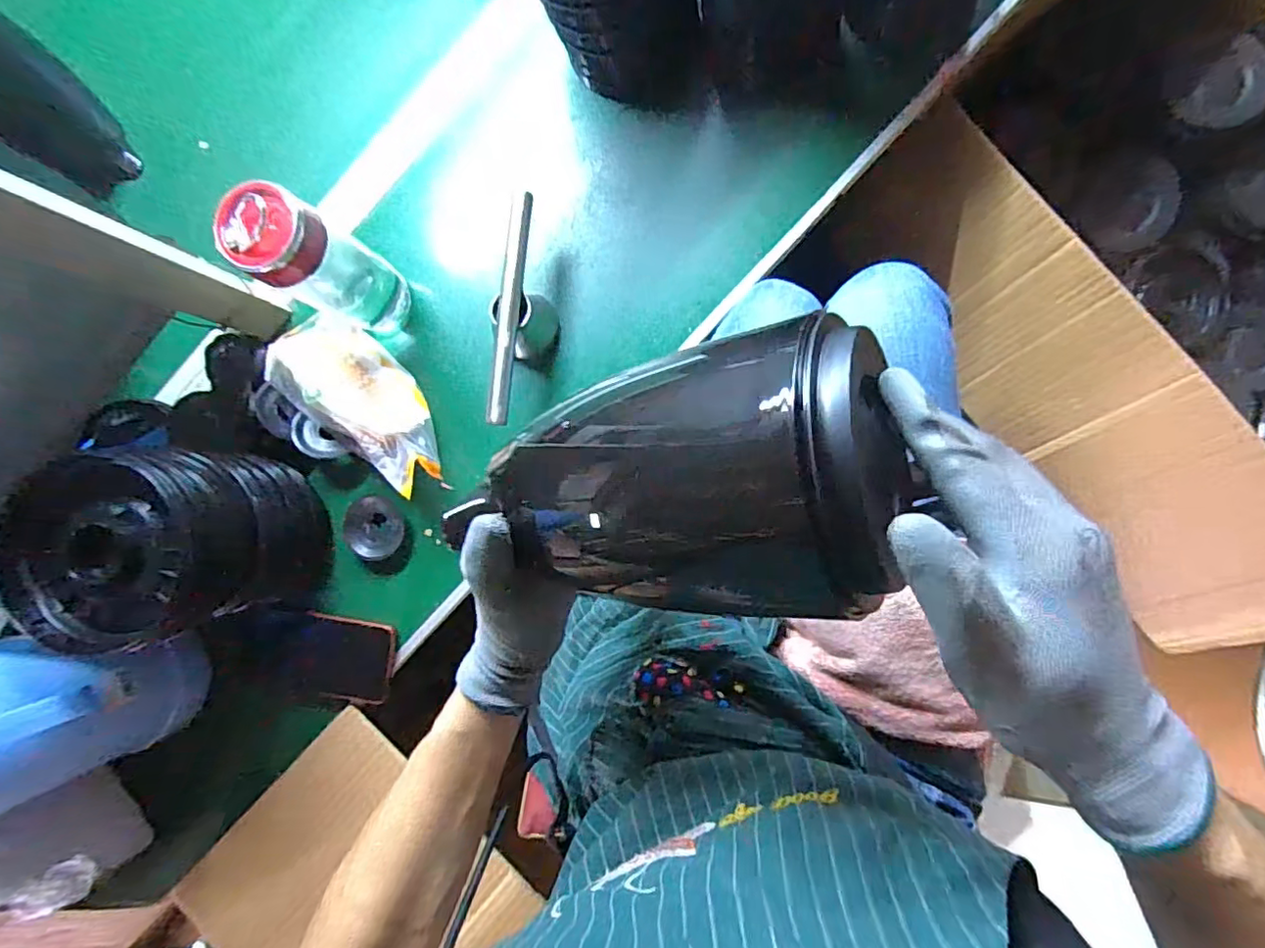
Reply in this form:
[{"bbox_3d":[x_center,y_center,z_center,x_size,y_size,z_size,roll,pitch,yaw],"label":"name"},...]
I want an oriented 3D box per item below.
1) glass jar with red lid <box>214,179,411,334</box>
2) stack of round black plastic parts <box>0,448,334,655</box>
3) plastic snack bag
[{"bbox_3d":[-0.260,-0.175,0.509,0.064,0.183,0.068,30,92,8],"label":"glass jar with red lid"},{"bbox_3d":[-0.370,0.058,0.494,0.121,0.191,0.153,-1,88,8],"label":"stack of round black plastic parts"},{"bbox_3d":[-0.254,-0.069,0.549,0.202,0.052,0.089,42,94,7],"label":"plastic snack bag"}]

